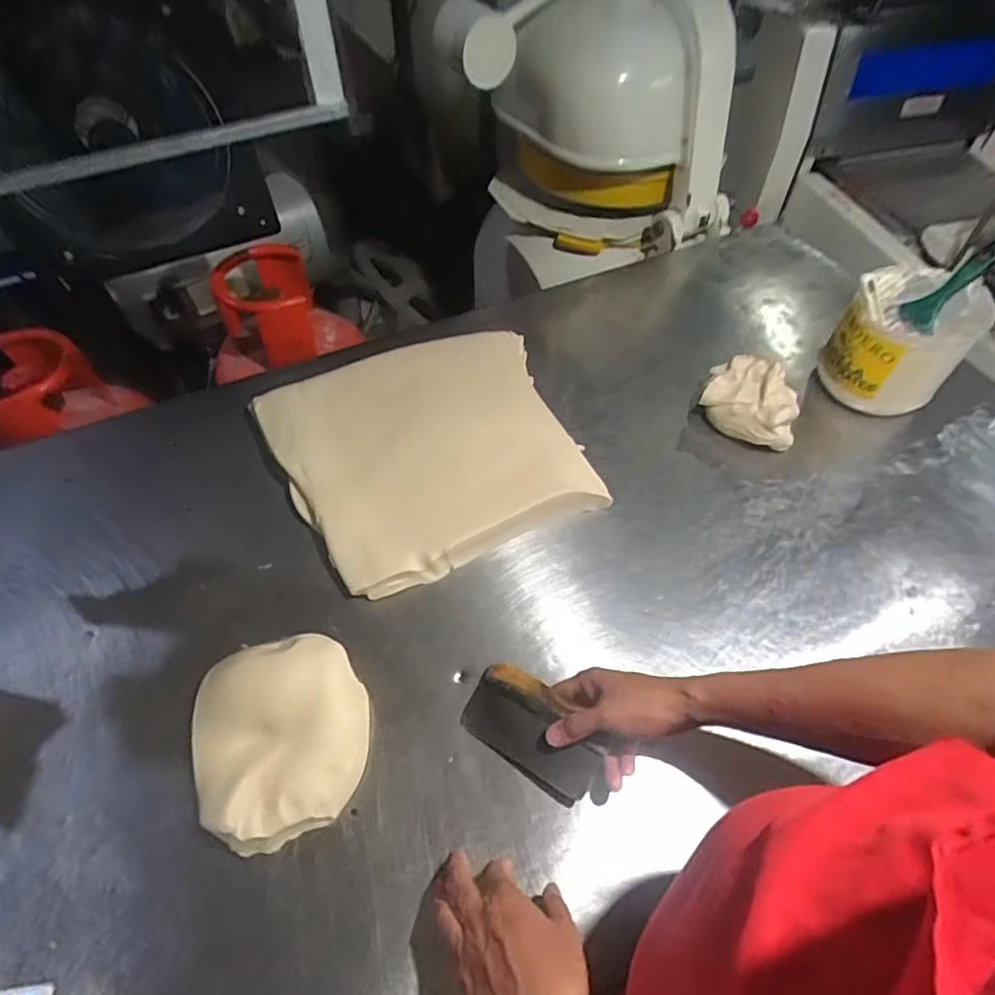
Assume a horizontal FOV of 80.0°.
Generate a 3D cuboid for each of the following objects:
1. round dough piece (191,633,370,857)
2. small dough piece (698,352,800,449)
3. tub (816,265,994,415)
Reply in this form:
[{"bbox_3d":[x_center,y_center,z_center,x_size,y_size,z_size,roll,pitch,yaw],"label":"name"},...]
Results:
[{"bbox_3d":[-0.207,0.234,0.580,0.153,0.062,0.191,-7,54,-4],"label":"round dough piece"},{"bbox_3d":[0.358,-0.137,0.846,0.130,0.078,0.108,17,56,13],"label":"small dough piece"},{"bbox_3d":[0.574,-0.219,0.849,0.190,0.163,0.155,-37,62,-23],"label":"tub"}]

